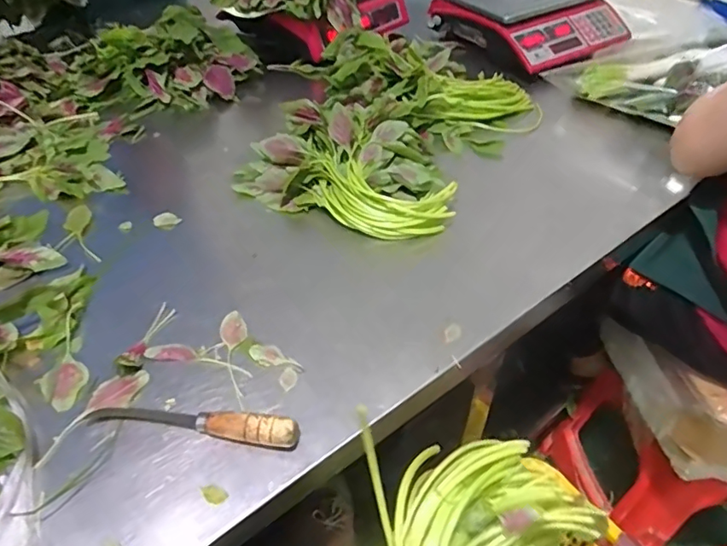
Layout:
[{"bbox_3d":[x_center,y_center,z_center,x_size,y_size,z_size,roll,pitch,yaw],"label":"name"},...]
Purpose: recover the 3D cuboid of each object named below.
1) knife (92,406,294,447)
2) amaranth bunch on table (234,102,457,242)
[{"bbox_3d":[-0.163,0.140,0.511,0.204,0.028,0.022,7,45,7],"label":"knife"},{"bbox_3d":[-0.022,-0.157,0.762,0.309,0.098,0.181,14,47,14],"label":"amaranth bunch on table"}]

